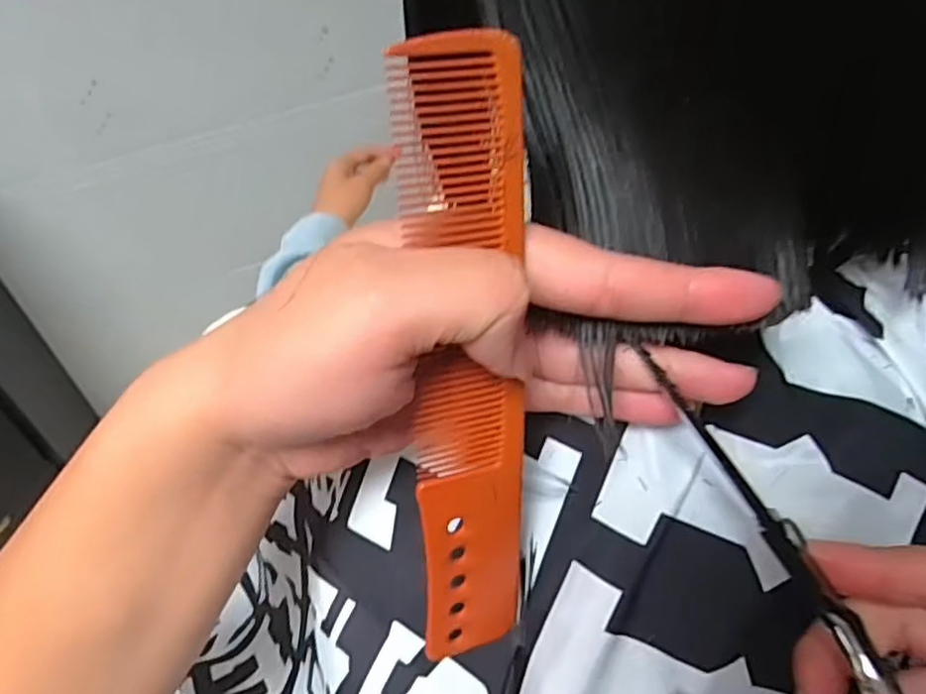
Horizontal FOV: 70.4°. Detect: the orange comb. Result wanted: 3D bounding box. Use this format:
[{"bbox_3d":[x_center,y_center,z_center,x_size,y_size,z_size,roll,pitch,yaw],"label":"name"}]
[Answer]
[{"bbox_3d":[0.002,0.014,0.183,0.032,0.181,0.004,-10,26,-18],"label":"orange comb"}]

